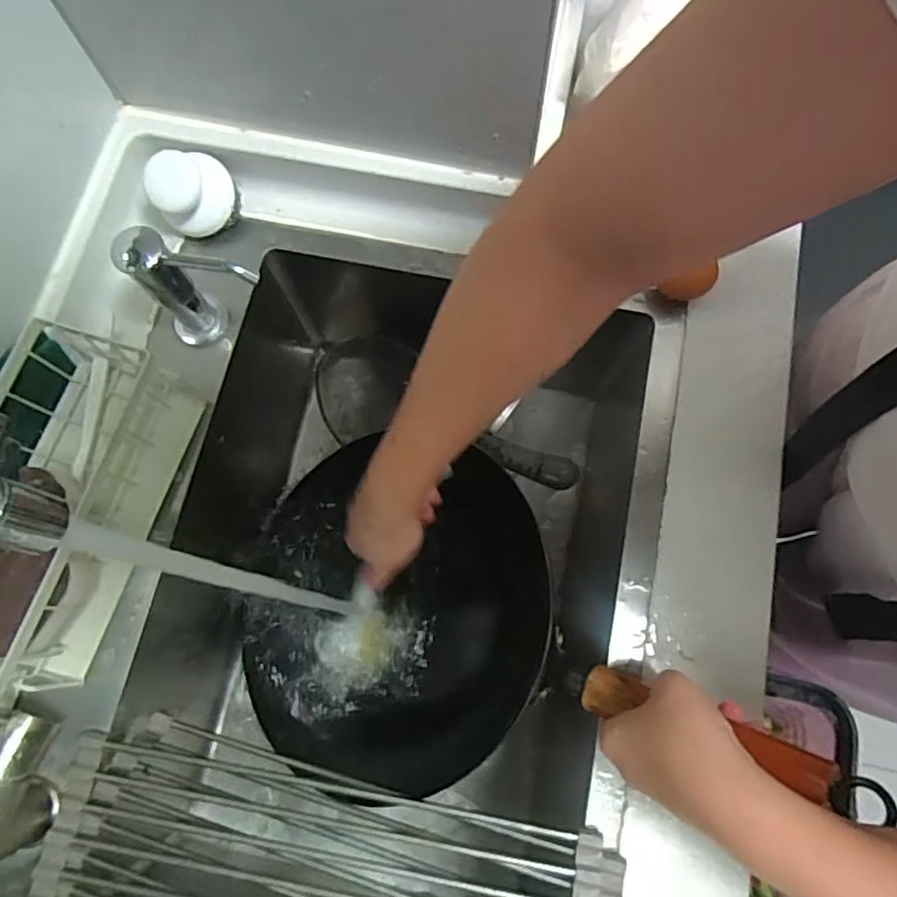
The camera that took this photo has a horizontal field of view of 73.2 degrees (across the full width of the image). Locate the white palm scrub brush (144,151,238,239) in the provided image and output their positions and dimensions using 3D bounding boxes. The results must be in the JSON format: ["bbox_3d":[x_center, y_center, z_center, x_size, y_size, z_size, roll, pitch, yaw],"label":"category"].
[{"bbox_3d":[-0.217,-0.221,0.515,0.058,0.066,0.060,-10,76,-1],"label":"white palm scrub brush"}]

